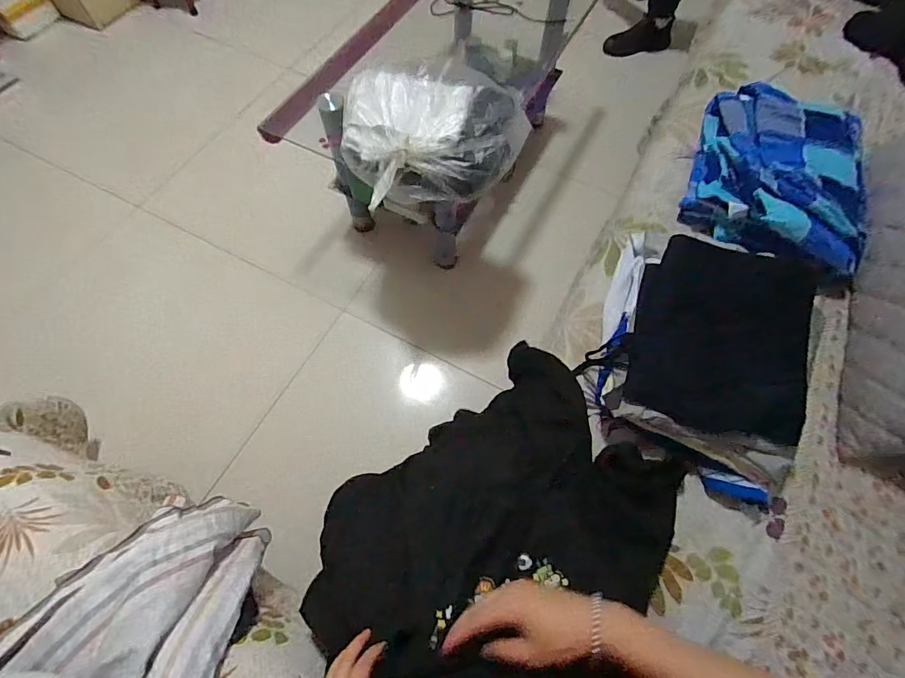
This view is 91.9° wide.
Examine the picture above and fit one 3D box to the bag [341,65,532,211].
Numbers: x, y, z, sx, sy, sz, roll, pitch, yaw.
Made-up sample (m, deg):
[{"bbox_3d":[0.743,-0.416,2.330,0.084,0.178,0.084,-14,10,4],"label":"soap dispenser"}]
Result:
[{"bbox_3d":[-0.029,-0.437,0.908,0.390,0.120,0.308,-16,66,-8],"label":"bag"}]

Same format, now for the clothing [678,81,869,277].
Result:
[{"bbox_3d":[0.617,-0.300,0.827,0.301,0.129,0.405,21,67,8],"label":"clothing"}]

